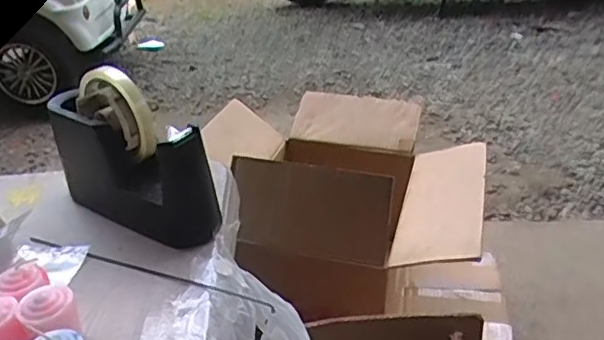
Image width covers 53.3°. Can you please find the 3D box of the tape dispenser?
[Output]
[{"bbox_3d":[-0.159,-0.014,0.550,0.177,0.133,0.053,17,37,32],"label":"tape dispenser"}]

